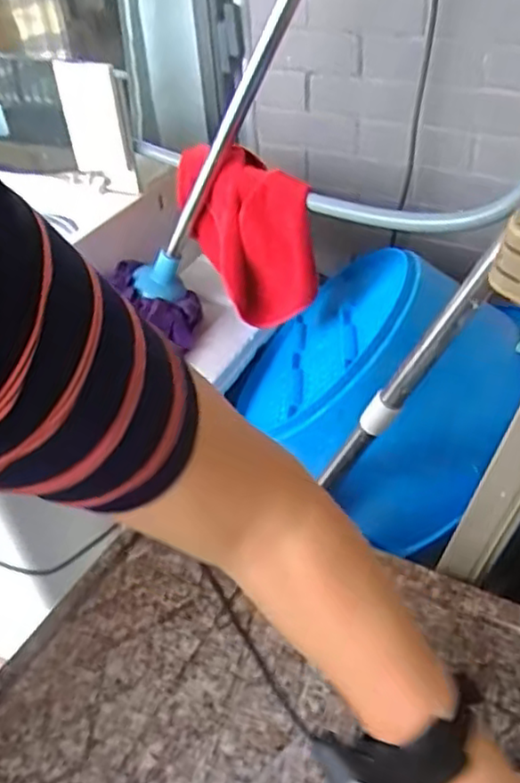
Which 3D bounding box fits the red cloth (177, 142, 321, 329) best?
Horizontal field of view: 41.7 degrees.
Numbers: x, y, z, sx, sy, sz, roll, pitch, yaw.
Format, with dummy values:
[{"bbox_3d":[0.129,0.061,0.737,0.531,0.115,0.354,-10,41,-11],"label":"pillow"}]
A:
[{"bbox_3d":[-0.032,-0.196,0.835,0.036,0.169,0.250,-15,40,-43],"label":"red cloth"}]

